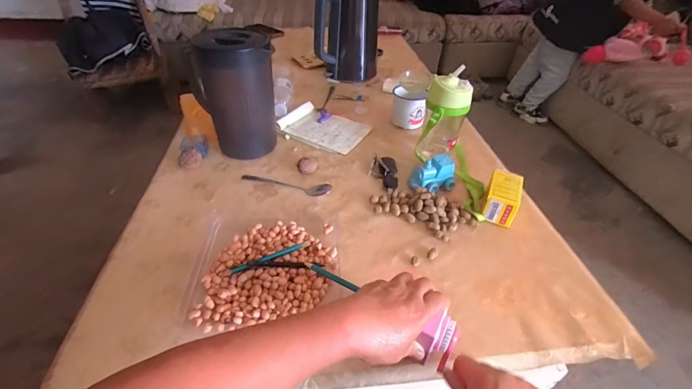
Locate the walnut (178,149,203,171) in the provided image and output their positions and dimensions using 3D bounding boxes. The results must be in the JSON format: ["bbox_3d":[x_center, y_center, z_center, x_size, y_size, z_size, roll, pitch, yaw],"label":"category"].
[{"bbox_3d":[-0.298,-0.066,0.657,0.042,0.032,0.032,-17,44,-22],"label":"walnut"}]

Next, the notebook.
[{"bbox_3d":[-0.051,-0.154,0.793,0.185,0.023,0.135,21,43,20],"label":"notebook"}]

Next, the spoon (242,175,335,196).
[{"bbox_3d":[-0.109,-0.025,0.632,0.171,0.020,0.030,13,41,12],"label":"spoon"}]

